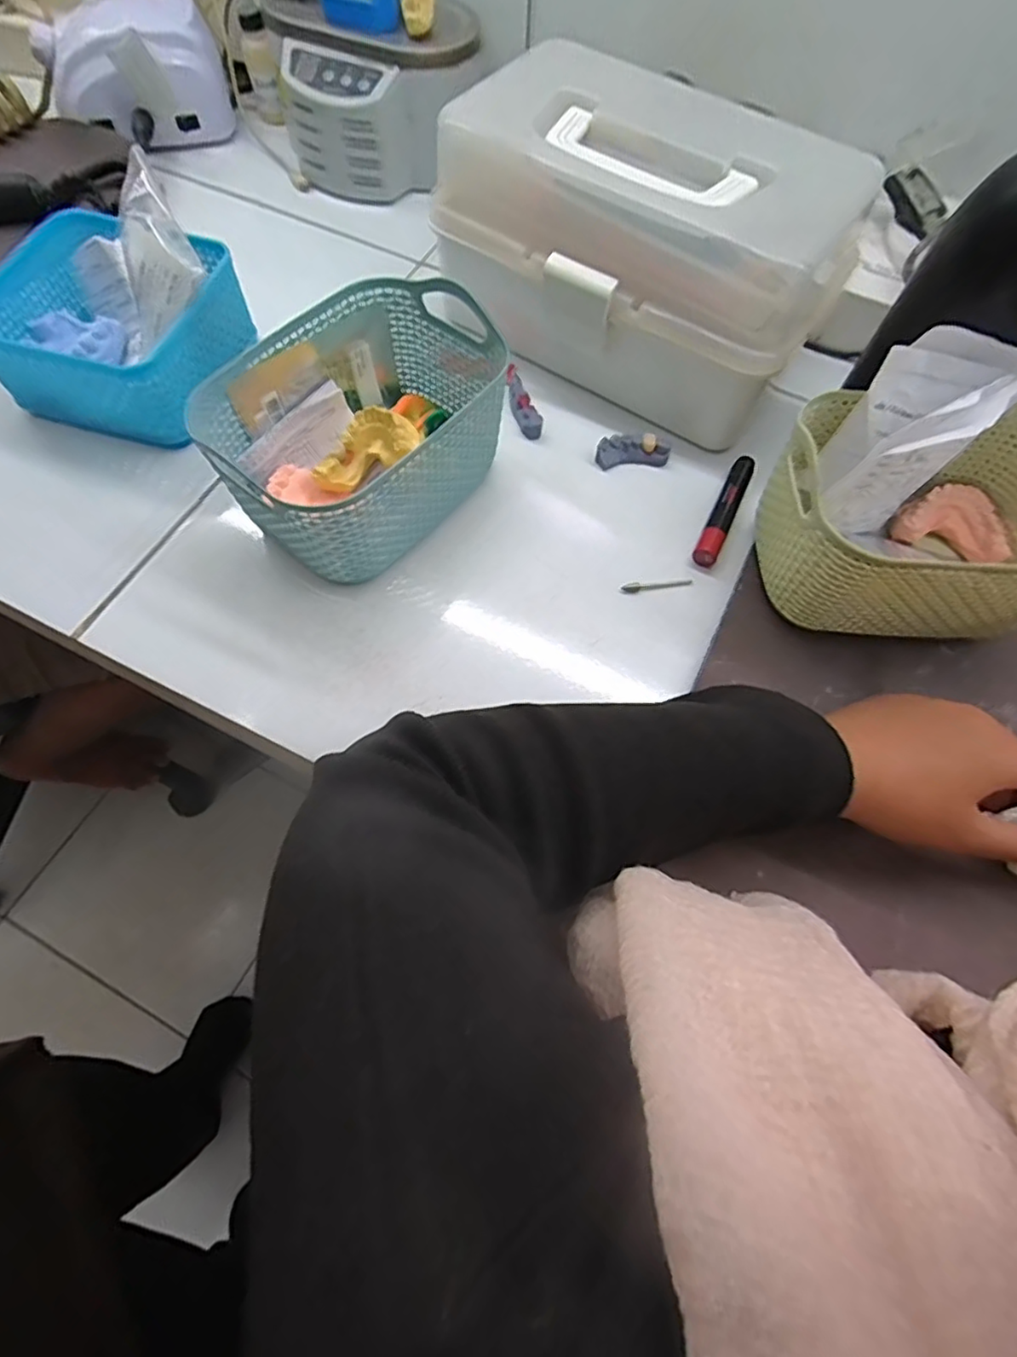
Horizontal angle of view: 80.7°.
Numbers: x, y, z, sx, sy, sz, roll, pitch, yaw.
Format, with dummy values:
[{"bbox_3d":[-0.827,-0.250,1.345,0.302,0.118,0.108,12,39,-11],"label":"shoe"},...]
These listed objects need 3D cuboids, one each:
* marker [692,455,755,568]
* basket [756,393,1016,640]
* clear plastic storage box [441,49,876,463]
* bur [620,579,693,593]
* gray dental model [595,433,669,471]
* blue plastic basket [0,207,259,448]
[{"bbox_3d":[0.142,-0.111,0.393,0.014,0.019,0.088,26,69,9],"label":"marker"},{"bbox_3d":[0.237,-0.089,0.346,0.170,0.085,0.116,1,67,-2],"label":"basket"},{"bbox_3d":[0.089,-0.293,0.411,0.248,0.126,0.153,30,69,10],"label":"clear plastic storage box"},{"bbox_3d":[0.093,-0.059,0.374,0.045,0.004,0.007,-9,68,-6],"label":"bur"},{"bbox_3d":[0.085,-0.156,0.412,0.049,0.017,0.015,-6,68,-5],"label":"gray dental model"},{"bbox_3d":[-0.257,-0.231,0.402,0.142,0.063,0.145,9,67,2],"label":"blue plastic basket"}]

